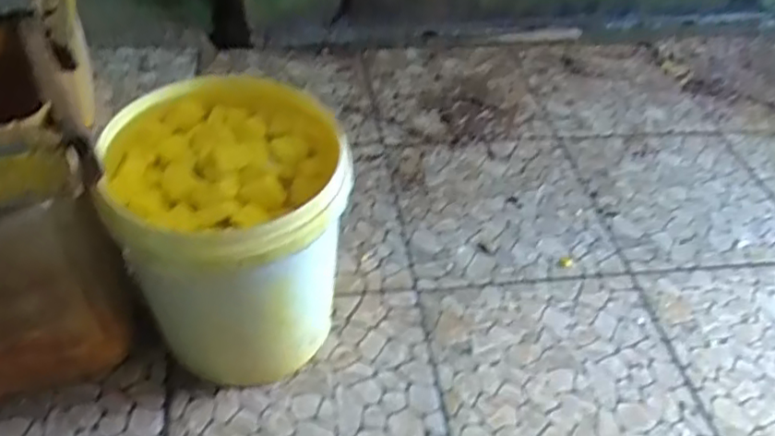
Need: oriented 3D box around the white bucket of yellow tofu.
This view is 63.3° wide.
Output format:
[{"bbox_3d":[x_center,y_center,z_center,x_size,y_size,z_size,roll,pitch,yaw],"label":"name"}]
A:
[{"bbox_3d":[-0.203,0.041,0.876,0.279,0.365,0.255,3,45,-3],"label":"white bucket of yellow tofu"}]

